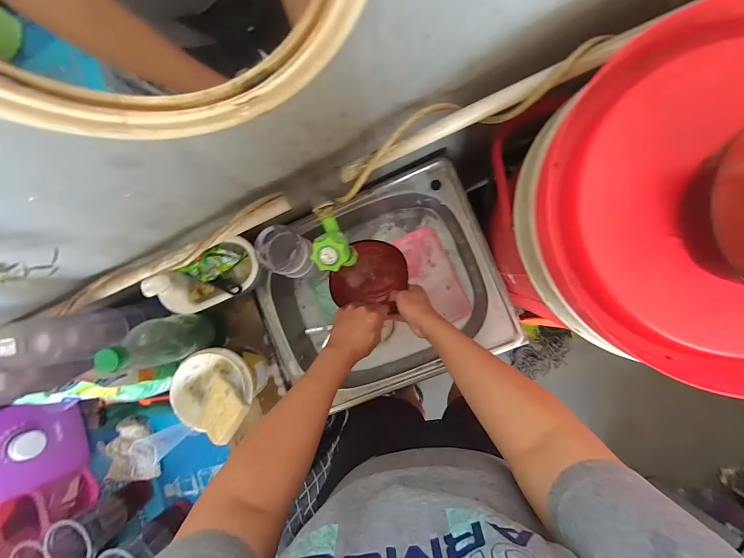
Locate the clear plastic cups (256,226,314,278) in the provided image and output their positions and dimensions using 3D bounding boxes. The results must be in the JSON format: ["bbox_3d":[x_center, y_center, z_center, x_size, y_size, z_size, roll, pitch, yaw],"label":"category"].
[{"bbox_3d":[-0.161,-0.049,0.599,0.099,0.066,0.083,35,93,8],"label":"clear plastic cups"}]

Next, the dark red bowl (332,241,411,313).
[{"bbox_3d":[-0.003,-0.012,0.634,0.145,0.057,0.128,4,88,9],"label":"dark red bowl"}]

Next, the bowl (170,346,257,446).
[{"bbox_3d":[-0.269,0.194,0.536,0.133,0.080,0.142,0,88,9],"label":"bowl"}]

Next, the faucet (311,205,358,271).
[{"bbox_3d":[-0.051,-0.057,0.439,0.045,0.095,0.093,-8,87,8],"label":"faucet"}]

